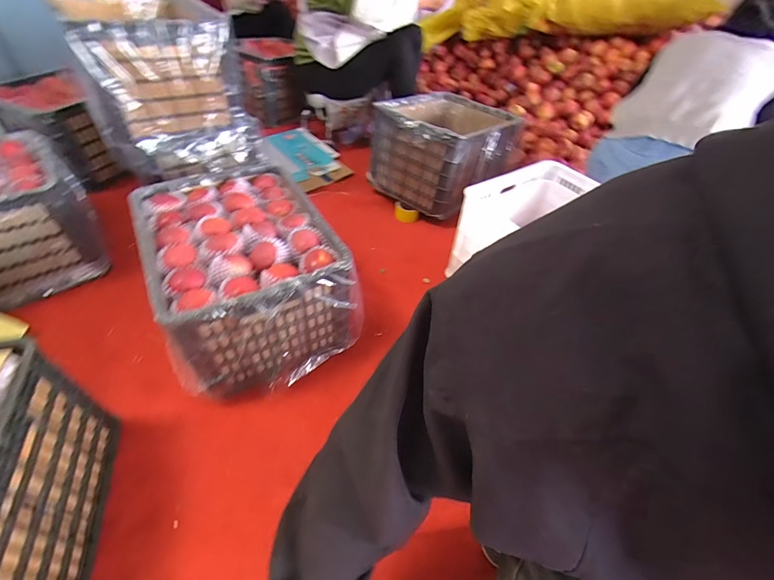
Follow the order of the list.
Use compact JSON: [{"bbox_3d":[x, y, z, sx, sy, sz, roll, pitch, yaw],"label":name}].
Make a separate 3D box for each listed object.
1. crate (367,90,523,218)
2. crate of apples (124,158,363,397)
[{"bbox_3d":[0.247,-0.597,1.434,0.443,0.298,0.563,29,51,20],"label":"crate"},{"bbox_3d":[-0.362,-0.047,0.913,0.398,0.288,0.522,-24,54,-25],"label":"crate of apples"}]

